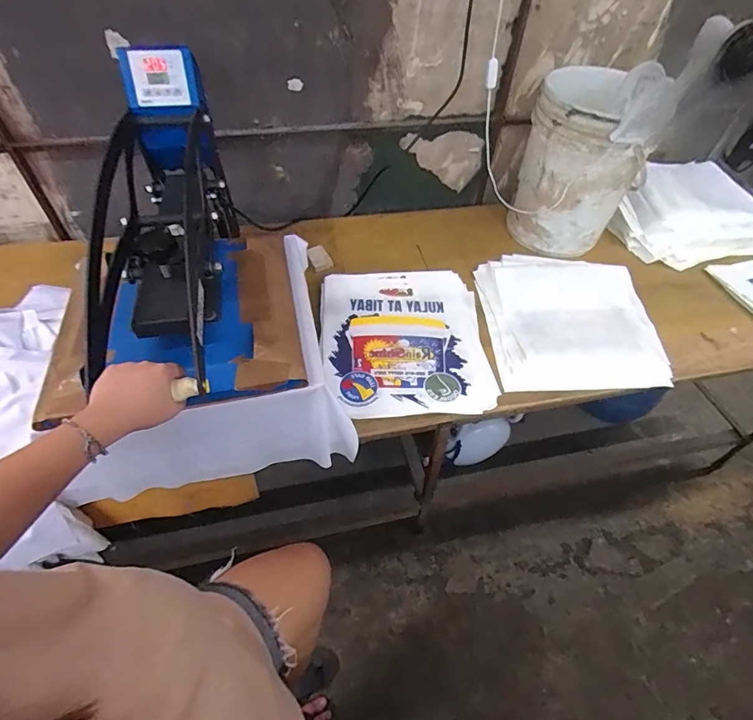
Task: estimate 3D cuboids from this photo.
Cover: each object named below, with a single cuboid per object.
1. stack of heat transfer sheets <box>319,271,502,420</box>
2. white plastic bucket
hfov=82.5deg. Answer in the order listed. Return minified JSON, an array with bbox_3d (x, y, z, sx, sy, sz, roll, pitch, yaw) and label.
[{"bbox_3d":[0.062,-0.052,0.955,0.365,0.036,0.401,-2,50,-5],"label":"stack of heat transfer sheets"},{"bbox_3d":[0.530,-0.498,1.129,0.277,0.379,0.258,24,53,17],"label":"white plastic bucket"}]

